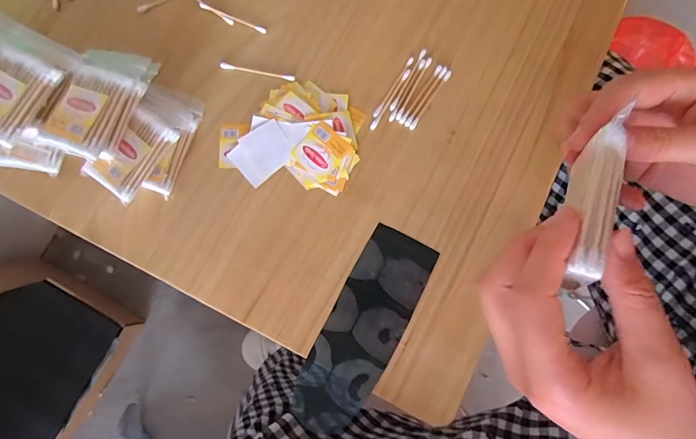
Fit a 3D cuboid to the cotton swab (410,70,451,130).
[{"bbox_3d":[0.078,-0.113,0.369,0.005,0.004,0.071,34,81,6],"label":"cotton swab"}]

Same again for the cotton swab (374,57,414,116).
[{"bbox_3d":[0.043,-0.126,0.371,0.005,0.004,0.071,31,80,6],"label":"cotton swab"}]

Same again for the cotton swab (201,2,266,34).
[{"bbox_3d":[-0.114,-0.200,0.385,0.073,0.004,0.005,25,80,5],"label":"cotton swab"}]

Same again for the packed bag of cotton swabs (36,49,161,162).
[{"bbox_3d":[-0.204,-0.098,0.317,0.055,0.029,0.096,17,79,3],"label":"packed bag of cotton swabs"}]

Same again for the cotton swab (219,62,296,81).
[{"bbox_3d":[-0.087,-0.142,0.374,0.073,0.004,0.006,11,79,2],"label":"cotton swab"}]

